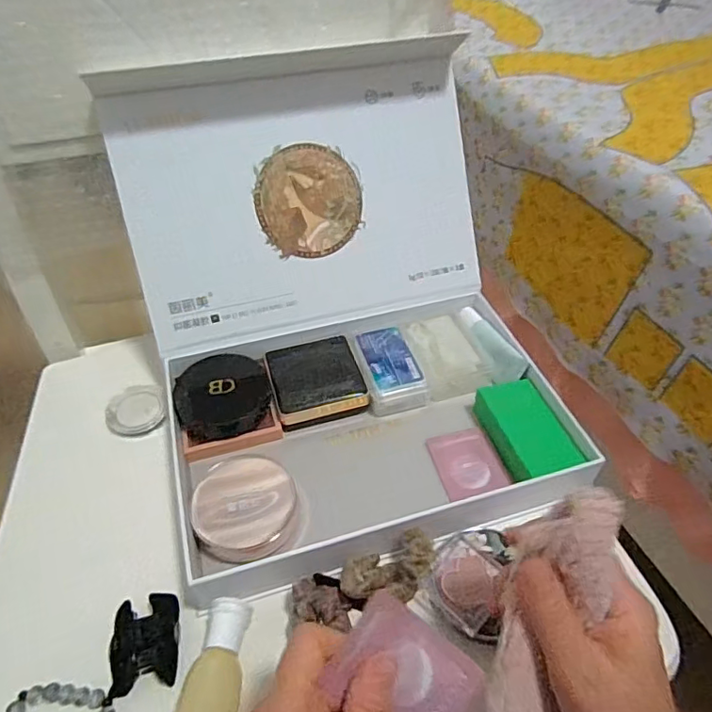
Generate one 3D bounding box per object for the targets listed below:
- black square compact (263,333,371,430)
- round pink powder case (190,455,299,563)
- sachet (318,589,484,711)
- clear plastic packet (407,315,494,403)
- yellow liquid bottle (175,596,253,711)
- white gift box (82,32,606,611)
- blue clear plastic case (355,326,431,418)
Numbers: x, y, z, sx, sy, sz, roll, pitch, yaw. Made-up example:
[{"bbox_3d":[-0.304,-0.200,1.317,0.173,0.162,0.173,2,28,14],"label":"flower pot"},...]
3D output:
[{"bbox_3d":[-0.034,0.020,0.468,0.073,0.018,0.076,-14,50,-12],"label":"black square compact"},{"bbox_3d":[-0.076,0.103,0.381,0.068,0.026,0.070,0,48,0],"label":"round pink powder case"},{"bbox_3d":[0.023,0.148,0.257,0.066,0.004,0.050,40,80,-6],"label":"sachet"},{"bbox_3d":[0.077,0.000,0.487,0.058,0.026,0.074,-19,51,-16],"label":"clear plastic packet"},{"bbox_3d":[-0.081,0.181,0.319,0.033,0.022,0.076,0,48,0],"label":"yellow liquid bottle"},{"bbox_3d":[-0.010,-0.050,0.410,0.280,0.209,0.311,-16,51,-14],"label":"white gift box"},{"bbox_3d":[0.028,0.010,0.469,0.045,0.023,0.075,-12,50,-11],"label":"blue clear plastic case"}]

